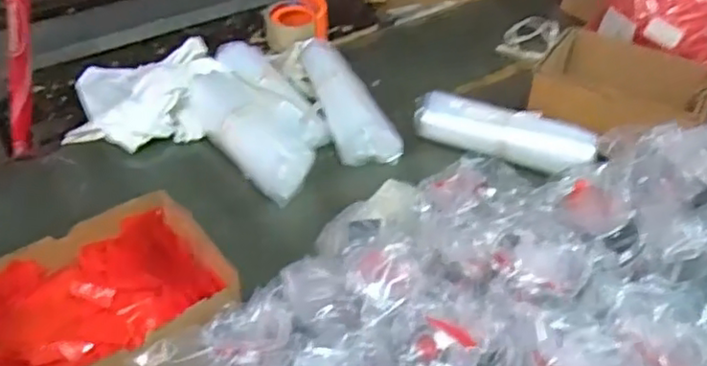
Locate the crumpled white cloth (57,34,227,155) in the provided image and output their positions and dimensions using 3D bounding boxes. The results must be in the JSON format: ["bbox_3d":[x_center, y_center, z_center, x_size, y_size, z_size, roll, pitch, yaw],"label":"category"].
[{"bbox_3d":[-0.288,-0.123,0.870,0.200,0.063,0.181,6,42,2],"label":"crumpled white cloth"}]

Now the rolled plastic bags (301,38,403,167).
[{"bbox_3d":[-0.014,-0.119,0.894,0.073,0.058,0.239,-11,45,-16],"label":"rolled plastic bags"}]

